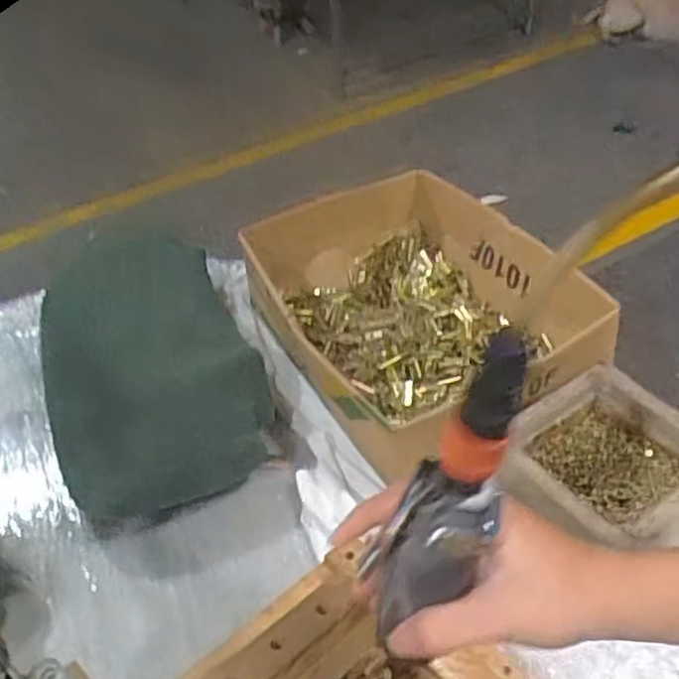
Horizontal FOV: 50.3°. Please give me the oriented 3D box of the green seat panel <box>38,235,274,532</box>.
[{"bbox_3d":[-0.219,0.021,0.821,0.224,0.119,0.370,-19,43,-14],"label":"green seat panel"}]

